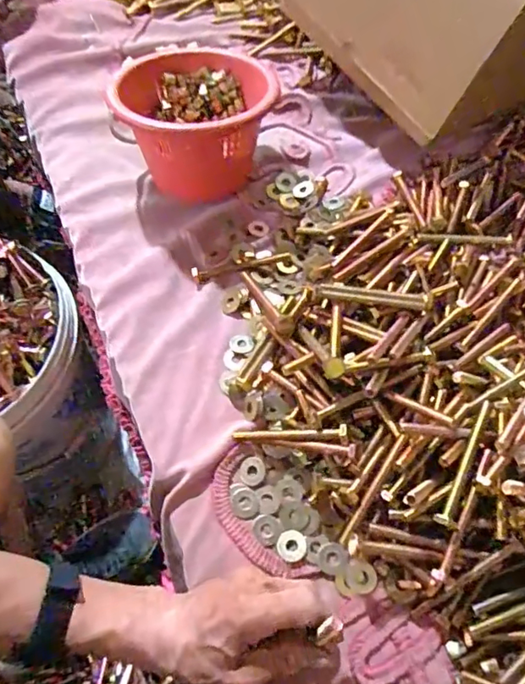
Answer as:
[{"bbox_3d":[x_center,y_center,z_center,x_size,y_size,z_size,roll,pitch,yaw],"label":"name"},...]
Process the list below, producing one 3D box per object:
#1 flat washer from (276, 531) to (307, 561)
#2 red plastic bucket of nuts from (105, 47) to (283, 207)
[{"bbox_3d":[0.025,0.172,0.445,0.024,0.005,0.024,0,61,1],"label":"flat washer"},{"bbox_3d":[-0.074,-0.249,0.596,0.162,0.121,0.160,0,61,1],"label":"red plastic bucket of nuts"}]

